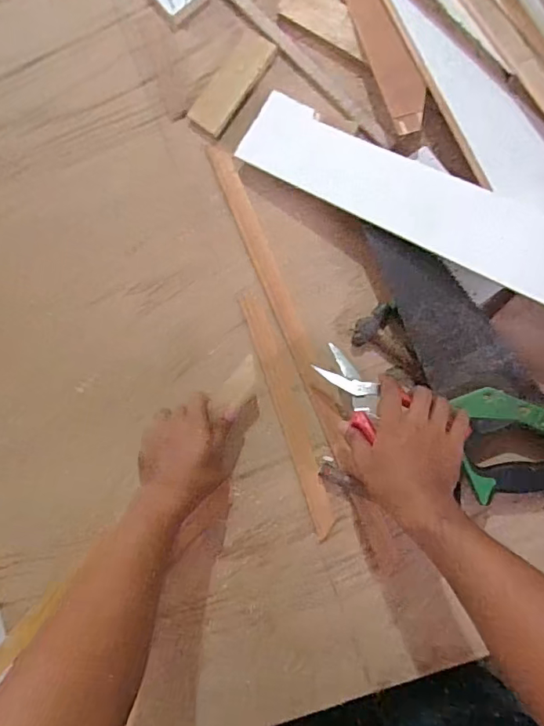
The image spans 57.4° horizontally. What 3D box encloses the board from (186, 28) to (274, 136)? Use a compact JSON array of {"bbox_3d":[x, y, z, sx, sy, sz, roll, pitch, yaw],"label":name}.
[{"bbox_3d":[-0.057,-0.383,0.680,0.063,0.010,0.152,34,90,10],"label":"board"}]

